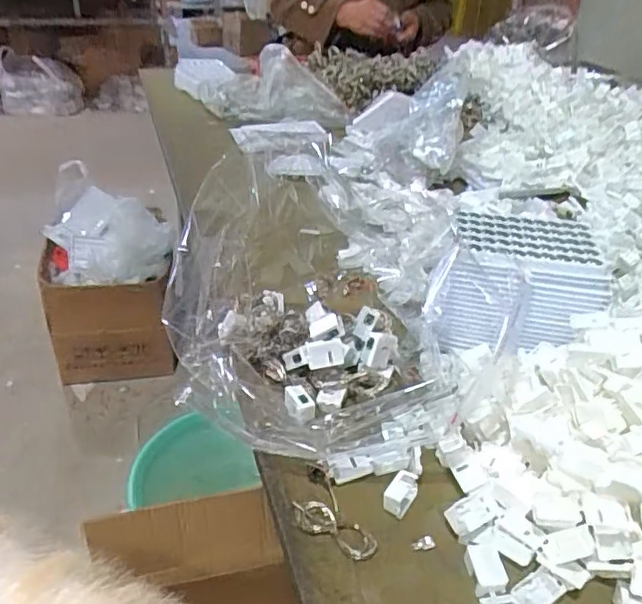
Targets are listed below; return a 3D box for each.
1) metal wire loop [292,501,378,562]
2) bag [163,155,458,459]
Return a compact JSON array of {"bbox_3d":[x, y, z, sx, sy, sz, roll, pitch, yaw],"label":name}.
[{"bbox_3d":[0.008,0.138,0.359,0.056,0.005,0.022,22,38,26],"label":"metal wire loop"},{"bbox_3d":[0.004,-0.036,0.474,0.193,0.156,0.291,0,34,-3],"label":"bag"}]

